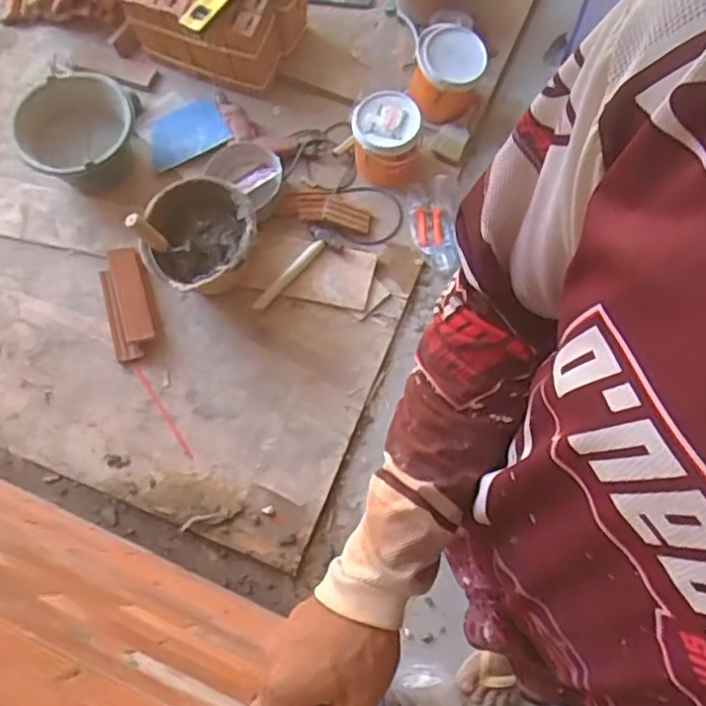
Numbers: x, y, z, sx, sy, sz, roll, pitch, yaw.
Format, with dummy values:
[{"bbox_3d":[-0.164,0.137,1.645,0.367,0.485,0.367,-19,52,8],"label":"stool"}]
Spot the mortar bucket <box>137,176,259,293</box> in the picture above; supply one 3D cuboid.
[{"bbox_3d":[-0.329,-0.255,1.481,0.232,0.185,0.280,23,74,8],"label":"mortar bucket"}]

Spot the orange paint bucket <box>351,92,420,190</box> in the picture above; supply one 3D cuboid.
[{"bbox_3d":[0.076,-0.508,1.585,0.165,0.158,0.173,4,72,2],"label":"orange paint bucket"}]

